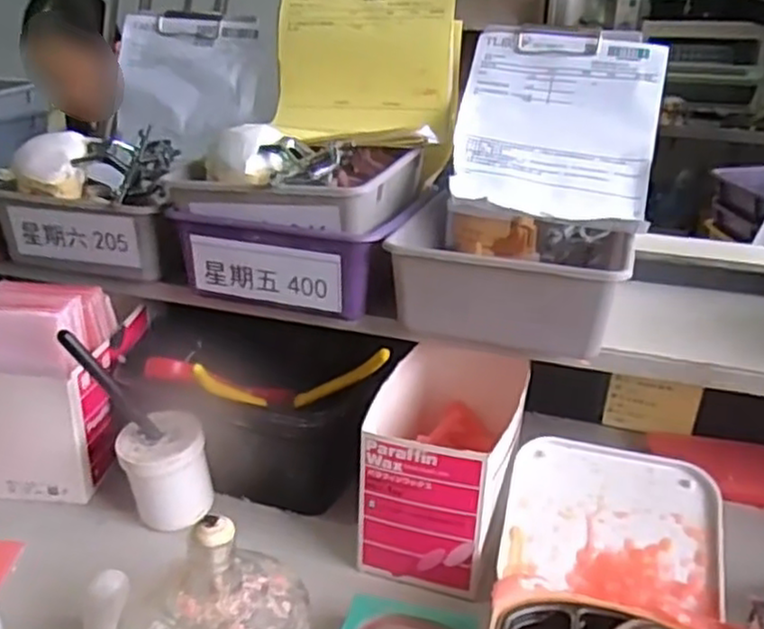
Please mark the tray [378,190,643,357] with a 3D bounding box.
[{"bbox_3d":[0.092,-0.038,0.512,0.147,0.076,0.166,9,24,16],"label":"tray"}]

